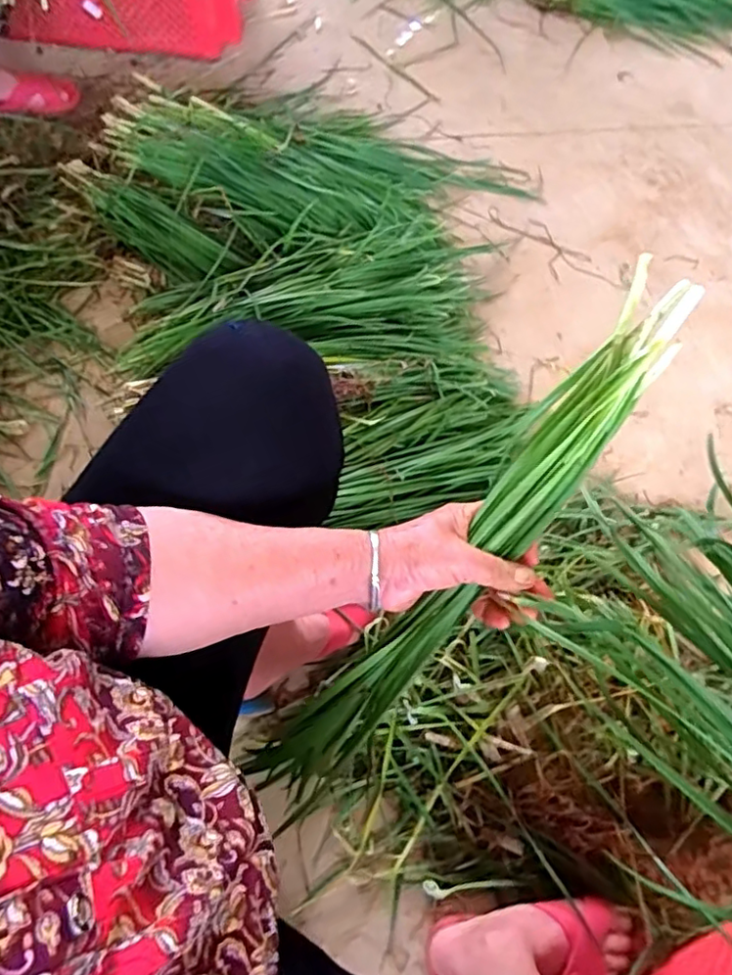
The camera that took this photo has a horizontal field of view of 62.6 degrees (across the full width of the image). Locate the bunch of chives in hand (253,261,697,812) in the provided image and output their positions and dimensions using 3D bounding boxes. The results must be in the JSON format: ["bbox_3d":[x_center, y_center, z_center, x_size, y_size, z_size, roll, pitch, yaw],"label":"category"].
[{"bbox_3d":[0.084,0.043,0.465,0.064,0.048,0.501,40,94,14],"label":"bunch of chives in hand"}]

